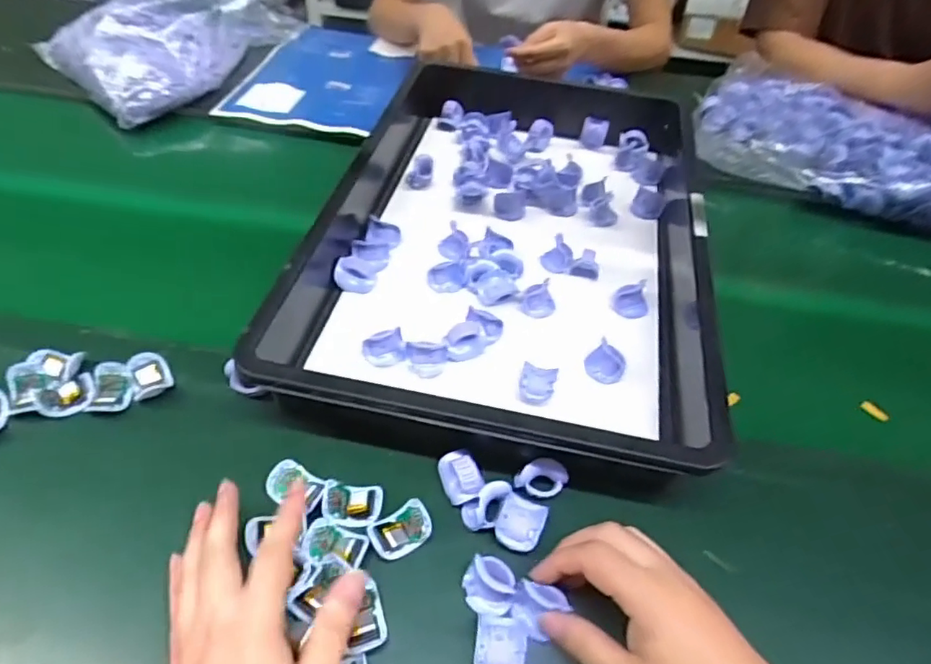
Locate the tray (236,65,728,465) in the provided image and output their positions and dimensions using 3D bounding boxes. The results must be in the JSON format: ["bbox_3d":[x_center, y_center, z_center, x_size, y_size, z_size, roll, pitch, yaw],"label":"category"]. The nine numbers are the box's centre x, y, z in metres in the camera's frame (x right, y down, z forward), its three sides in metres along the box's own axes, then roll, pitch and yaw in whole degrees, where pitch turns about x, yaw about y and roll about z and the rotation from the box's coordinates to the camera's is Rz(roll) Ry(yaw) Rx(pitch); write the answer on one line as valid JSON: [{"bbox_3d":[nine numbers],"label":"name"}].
[{"bbox_3d":[0.057,-0.107,0.606,0.359,0.088,0.542,12,48,5],"label":"tray"}]

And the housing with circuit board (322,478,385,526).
[{"bbox_3d":[-0.084,0.125,0.422,0.043,0.014,0.031,6,48,0],"label":"housing with circuit board"}]

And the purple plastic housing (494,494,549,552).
[{"bbox_3d":[0.039,0.138,0.414,0.033,0.012,0.034,20,49,12],"label":"purple plastic housing"}]

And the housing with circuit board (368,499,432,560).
[{"bbox_3d":[-0.047,0.142,0.411,0.042,0.018,0.030,-25,55,-25],"label":"housing with circuit board"}]

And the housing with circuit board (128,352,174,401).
[{"bbox_3d":[-0.268,0.036,0.490,0.030,0.013,0.037,-18,52,-20],"label":"housing with circuit board"}]

